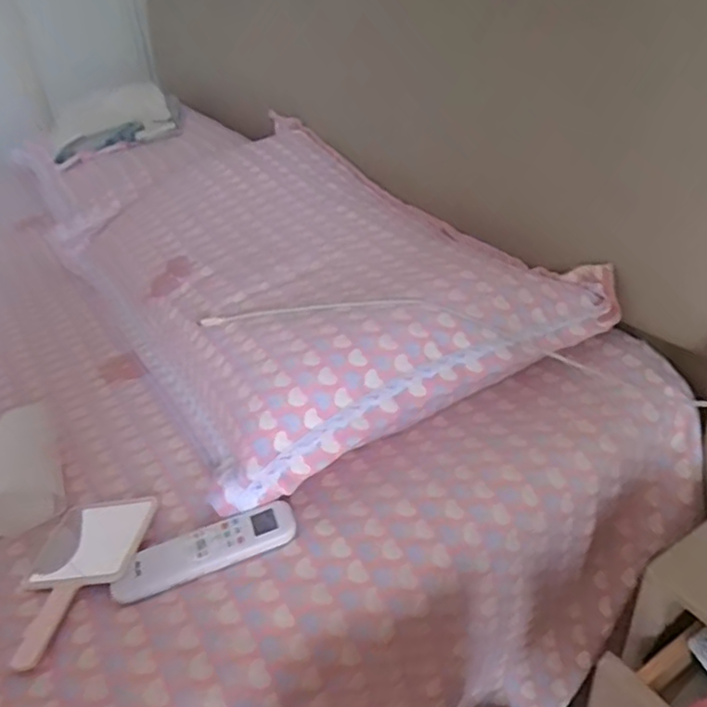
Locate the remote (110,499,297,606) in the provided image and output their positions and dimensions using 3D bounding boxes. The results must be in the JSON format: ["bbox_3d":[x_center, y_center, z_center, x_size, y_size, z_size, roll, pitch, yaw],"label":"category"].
[{"bbox_3d":[-0.117,0.154,0.505,0.144,0.014,0.042,-16,35,-16],"label":"remote"}]

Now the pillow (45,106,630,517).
[{"bbox_3d":[-0.089,-0.121,0.811,0.424,0.138,0.679,-22,37,-24],"label":"pillow"}]

